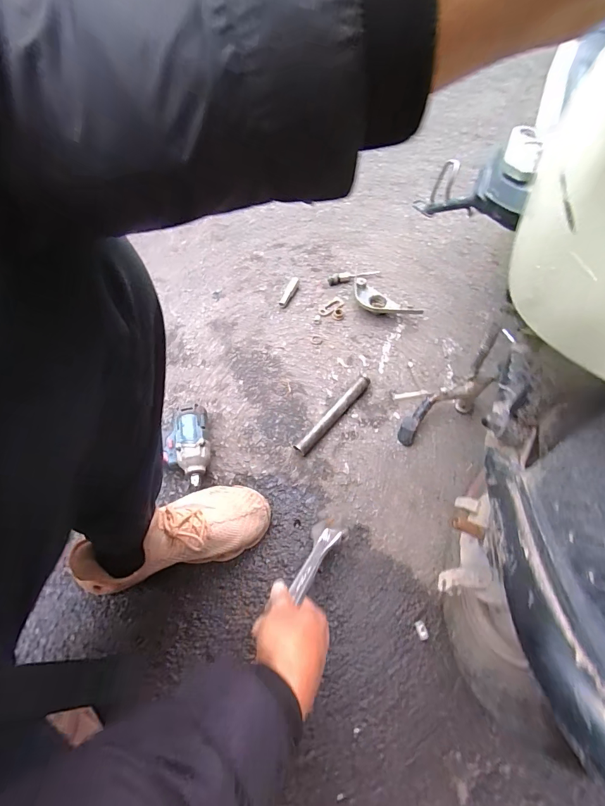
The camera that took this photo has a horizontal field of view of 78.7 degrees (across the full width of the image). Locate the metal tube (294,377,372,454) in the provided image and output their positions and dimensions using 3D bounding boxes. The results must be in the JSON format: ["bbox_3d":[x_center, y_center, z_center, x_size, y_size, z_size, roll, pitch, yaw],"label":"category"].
[{"bbox_3d":[0.061,0.023,0.689,0.023,0.031,0.195,38,70,21],"label":"metal tube"}]

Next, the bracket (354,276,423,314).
[{"bbox_3d":[0.174,-0.212,0.799,0.162,0.042,0.050,36,69,20],"label":"bracket"}]

